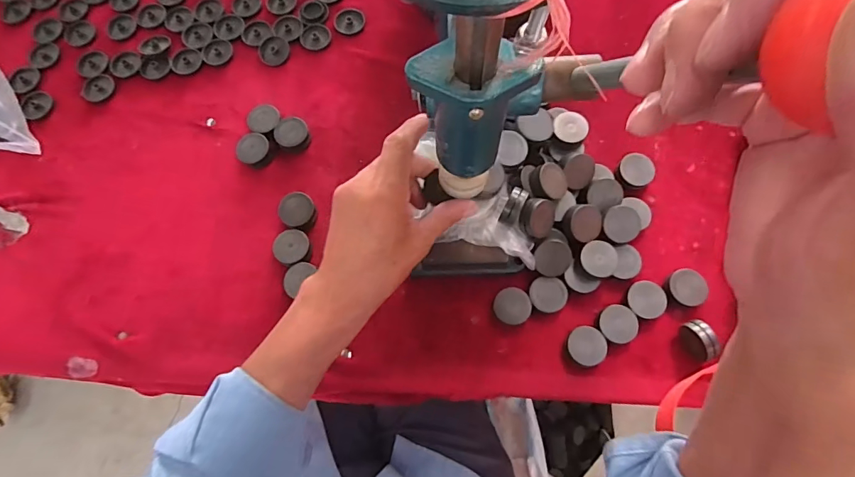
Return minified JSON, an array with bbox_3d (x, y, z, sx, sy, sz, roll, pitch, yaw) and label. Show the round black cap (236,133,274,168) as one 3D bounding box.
[{"bbox_3d":[-0.171,-0.087,0.445,0.032,0.017,0.031,-1,73,2],"label":"round black cap"}]

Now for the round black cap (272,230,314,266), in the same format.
[{"bbox_3d":[-0.123,0.009,0.411,0.033,0.017,0.031,-1,73,2],"label":"round black cap"}]

